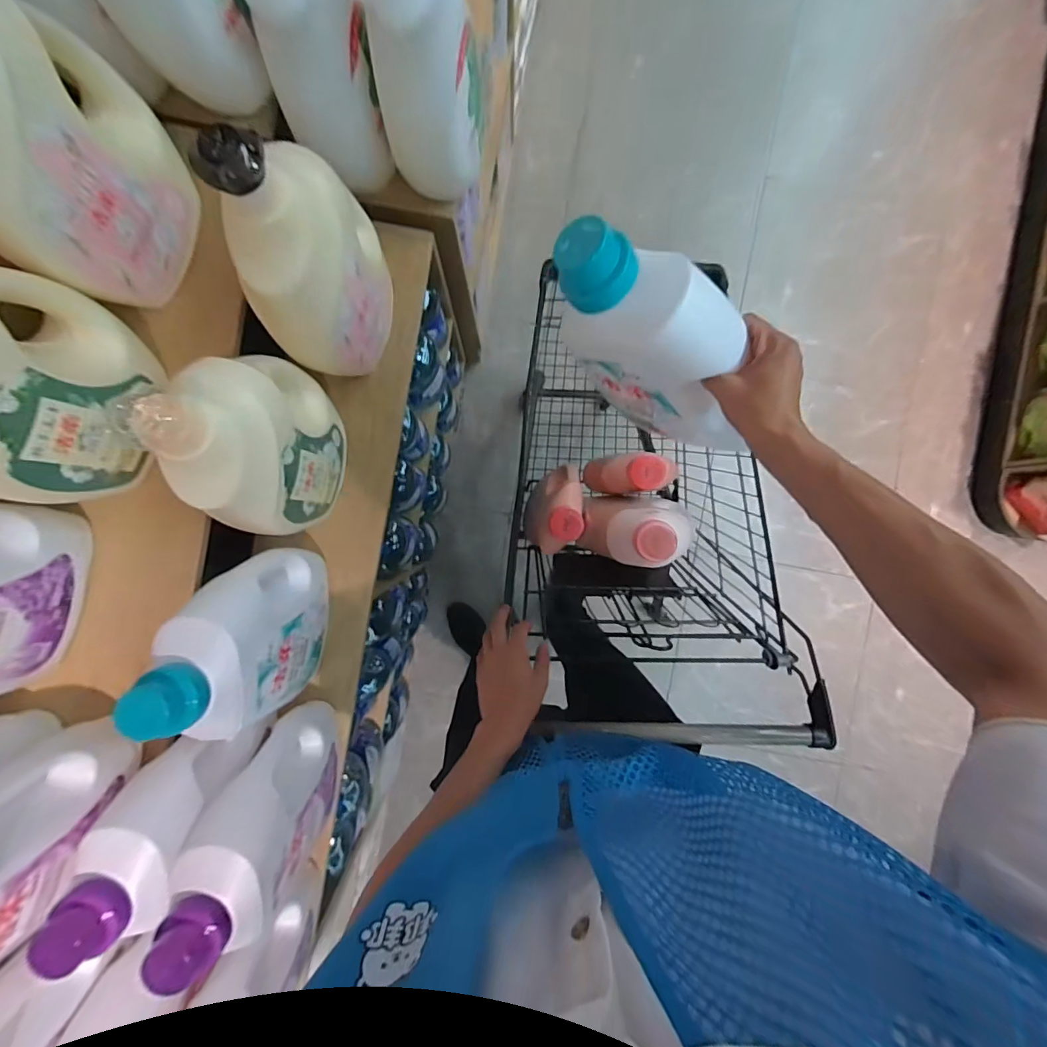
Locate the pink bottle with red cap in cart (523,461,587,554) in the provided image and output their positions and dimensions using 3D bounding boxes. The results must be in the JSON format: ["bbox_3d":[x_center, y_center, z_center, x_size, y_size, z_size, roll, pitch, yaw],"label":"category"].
[{"bbox_3d":[0.062,-0.033,0.934,0.093,0.244,0.167,10,91,-3],"label":"pink bottle with red cap in cart"}]

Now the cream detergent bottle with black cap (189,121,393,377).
[{"bbox_3d":[-0.252,-0.316,0.572,0.108,0.330,0.221,21,90,-3],"label":"cream detergent bottle with black cap"}]

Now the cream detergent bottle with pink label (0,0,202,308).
[{"bbox_3d":[-0.471,-0.373,0.444,0.102,0.316,0.228,16,90,-3],"label":"cream detergent bottle with pink label"}]

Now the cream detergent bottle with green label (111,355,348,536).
[{"bbox_3d":[-0.328,-0.098,0.577,0.111,0.317,0.227,-1,91,-2],"label":"cream detergent bottle with green label"}]

